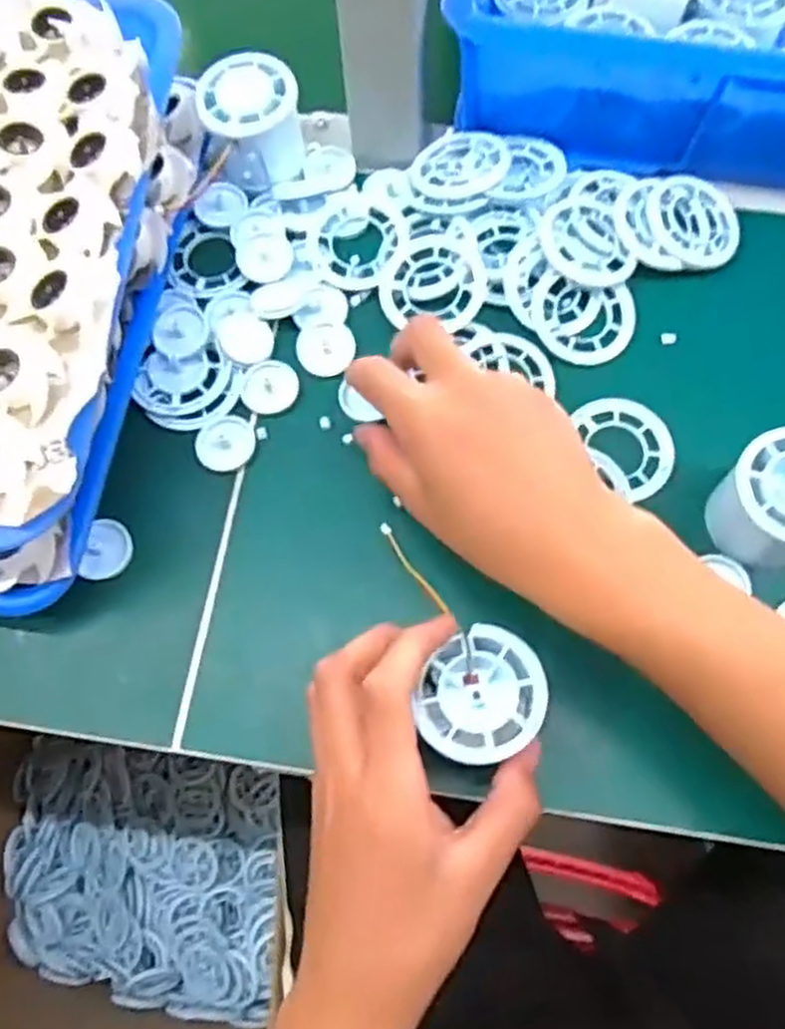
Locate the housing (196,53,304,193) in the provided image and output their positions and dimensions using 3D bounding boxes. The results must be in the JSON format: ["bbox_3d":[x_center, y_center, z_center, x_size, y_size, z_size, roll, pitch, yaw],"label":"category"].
[{"bbox_3d":[-0.080,-0.225,0.457,0.054,0.044,0.051,0,73,-1],"label":"housing"}]

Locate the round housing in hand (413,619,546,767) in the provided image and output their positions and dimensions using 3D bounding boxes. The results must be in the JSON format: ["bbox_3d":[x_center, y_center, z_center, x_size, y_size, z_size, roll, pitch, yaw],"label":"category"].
[{"bbox_3d":[0.038,0.078,0.336,0.055,0.017,0.049,-37,77,-12],"label":"round housing in hand"}]

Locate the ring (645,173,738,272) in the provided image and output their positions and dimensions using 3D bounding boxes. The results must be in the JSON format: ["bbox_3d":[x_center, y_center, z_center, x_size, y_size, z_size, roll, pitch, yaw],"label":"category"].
[{"bbox_3d":[0.170,-0.166,0.450,0.054,0.006,0.055,3,76,-14],"label":"ring"}]

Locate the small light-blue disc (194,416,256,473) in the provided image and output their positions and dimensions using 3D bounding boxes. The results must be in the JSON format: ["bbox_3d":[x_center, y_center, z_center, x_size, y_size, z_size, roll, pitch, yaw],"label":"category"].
[{"bbox_3d":[-0.089,-0.040,0.422,0.031,0.007,0.030,-1,70,2],"label":"small light-blue disc"}]

